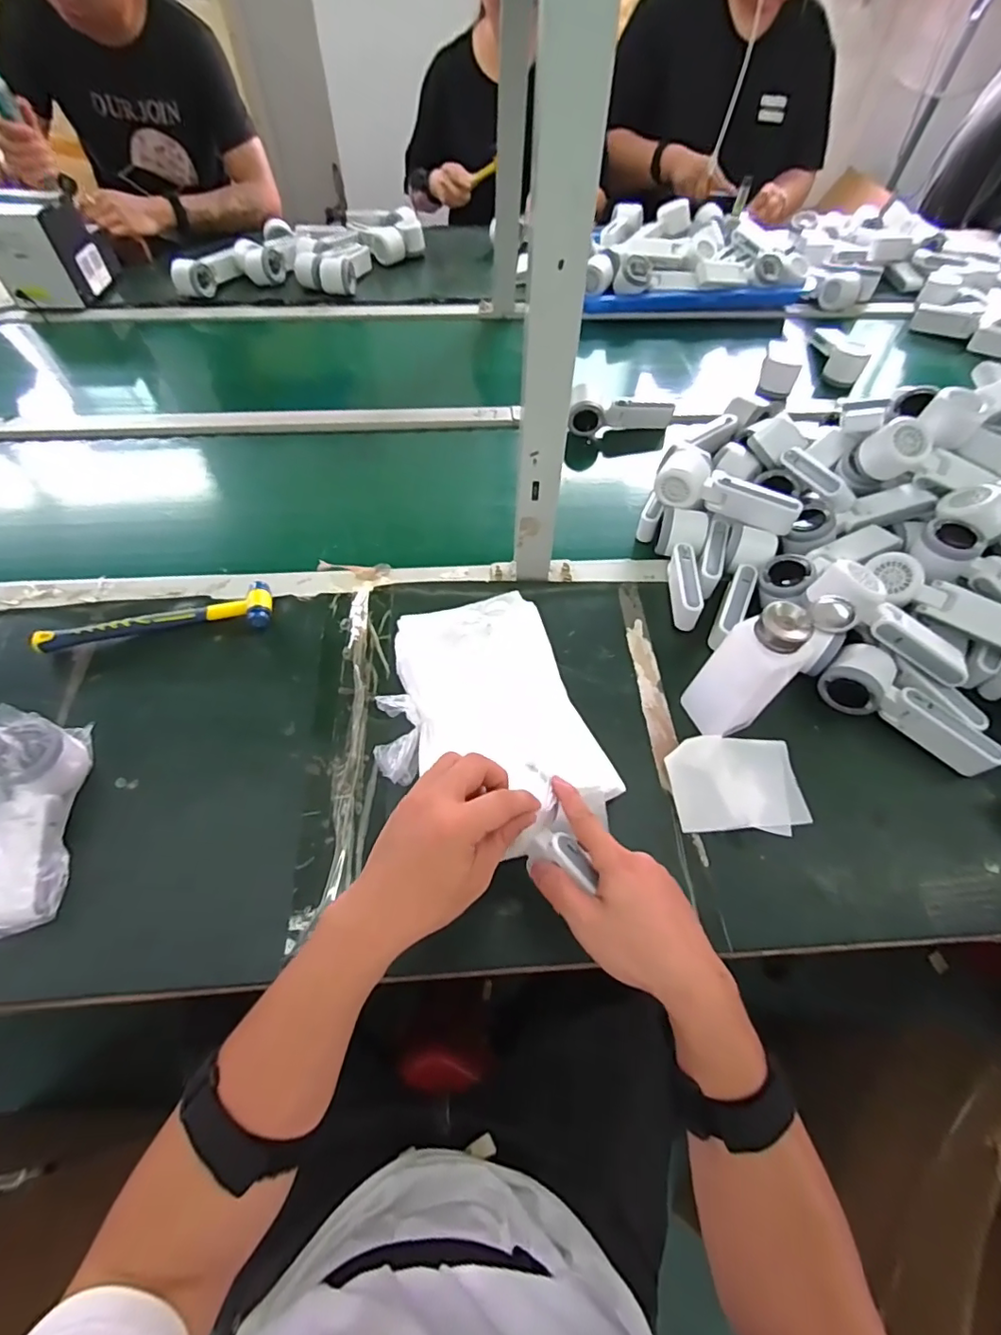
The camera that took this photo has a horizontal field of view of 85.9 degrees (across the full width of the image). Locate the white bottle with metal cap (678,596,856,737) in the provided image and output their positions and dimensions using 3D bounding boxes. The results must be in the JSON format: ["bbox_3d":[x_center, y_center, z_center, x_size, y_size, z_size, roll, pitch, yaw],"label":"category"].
[{"bbox_3d":[0.232,-0.001,0.493,0.071,0.180,0.059,-28,64,-16],"label":"white bottle with metal cap"}]

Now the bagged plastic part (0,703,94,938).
[{"bbox_3d":[-0.416,0.129,0.467,0.059,0.088,0.189,-8,60,-5],"label":"bagged plastic part"}]

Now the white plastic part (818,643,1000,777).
[{"bbox_3d":[0.419,0.036,0.550,0.163,0.044,0.070,28,63,15],"label":"white plastic part"}]

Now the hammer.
[{"bbox_3d":[-0.385,-0.056,0.607,0.243,0.027,0.054,-10,60,-6],"label":"hammer"}]

